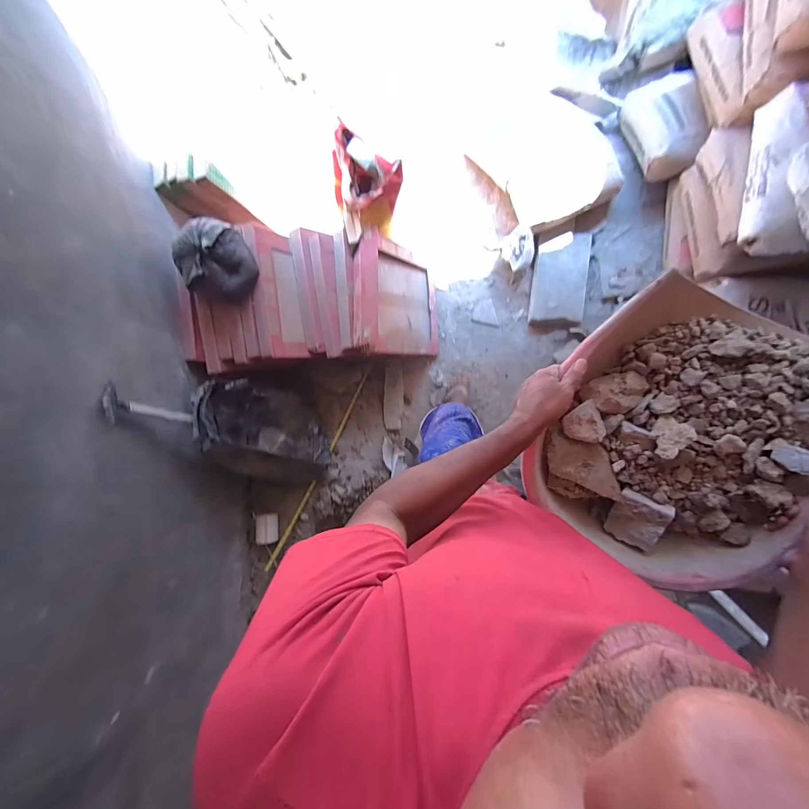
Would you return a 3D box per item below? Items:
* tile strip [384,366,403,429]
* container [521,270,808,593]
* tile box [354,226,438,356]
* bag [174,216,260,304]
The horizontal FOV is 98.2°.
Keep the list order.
[{"bbox_3d":[-0.047,-0.029,1.517,0.079,0.014,0.268,1,90,6],"label":"tile strip"},{"bbox_3d":[0.415,0.046,0.542,0.360,0.149,0.409,30,93,6],"label":"container"},{"bbox_3d":[-0.004,-0.388,1.322,0.073,0.437,0.401,1,92,40],"label":"tile box"},{"bbox_3d":[-0.573,-0.430,1.028,0.250,0.119,0.230,14,91,6],"label":"bag"}]

